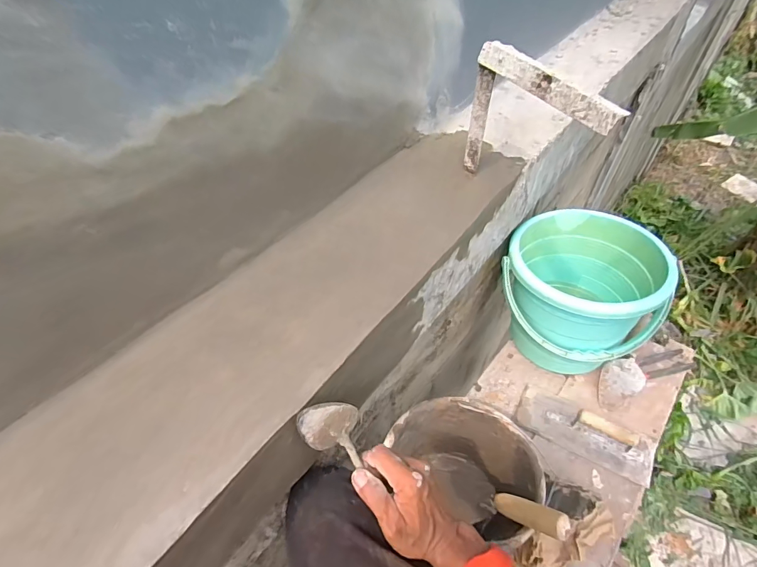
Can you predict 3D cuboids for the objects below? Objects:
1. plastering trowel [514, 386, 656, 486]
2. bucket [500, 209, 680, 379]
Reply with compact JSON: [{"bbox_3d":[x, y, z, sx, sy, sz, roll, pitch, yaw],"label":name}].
[{"bbox_3d":[0.427,0.293,0.832,0.261,0.071,0.093,22,54,20],"label":"plastering trowel"},{"bbox_3d":[0.429,0.033,0.899,0.313,0.260,0.290,-2,49,2],"label":"bucket"}]

